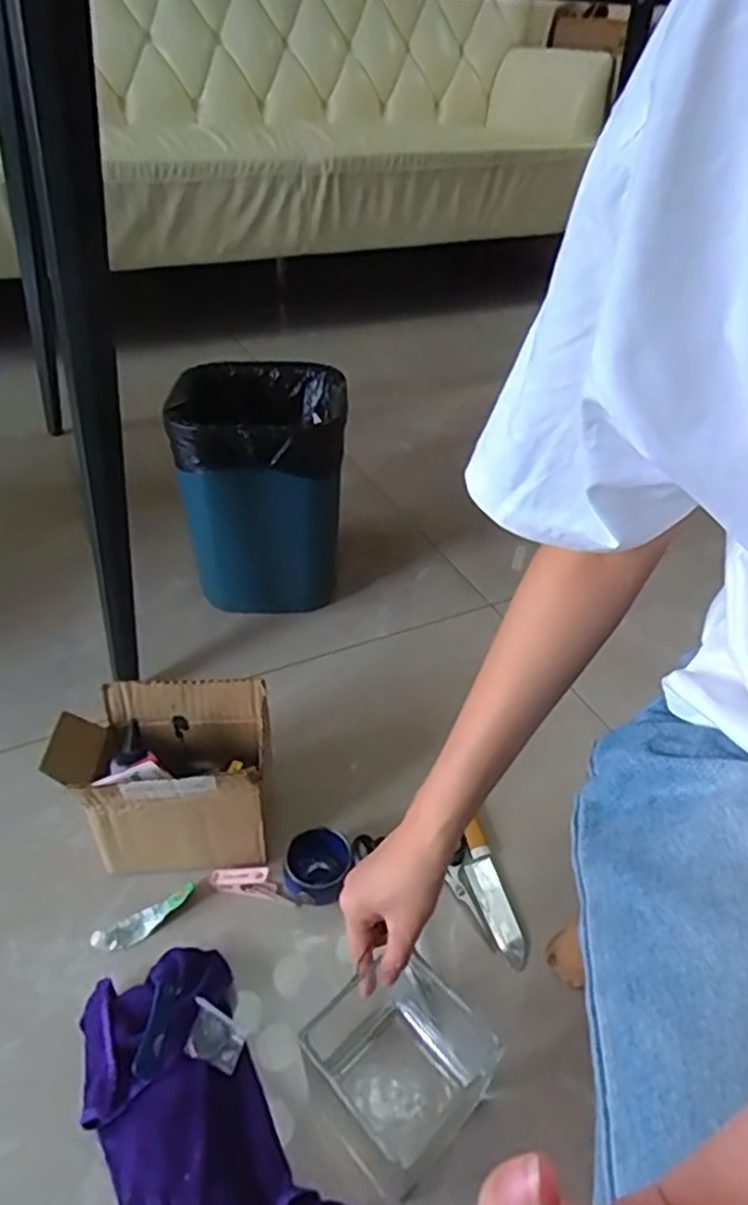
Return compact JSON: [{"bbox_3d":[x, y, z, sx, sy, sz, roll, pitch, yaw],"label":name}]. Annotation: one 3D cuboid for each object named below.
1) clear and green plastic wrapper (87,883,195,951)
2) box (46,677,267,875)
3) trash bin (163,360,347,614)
[{"bbox_3d":[-0.197,0.273,0.593,0.088,0.016,0.024,-19,44,-24],"label":"clear and green plastic wrapper"},{"bbox_3d":[-0.186,0.162,0.625,0.175,0.145,0.111,-2,39,-5],"label":"box"},{"bbox_3d":[-0.141,-0.136,0.897,0.191,0.277,0.198,-2,39,-5],"label":"trash bin"}]

